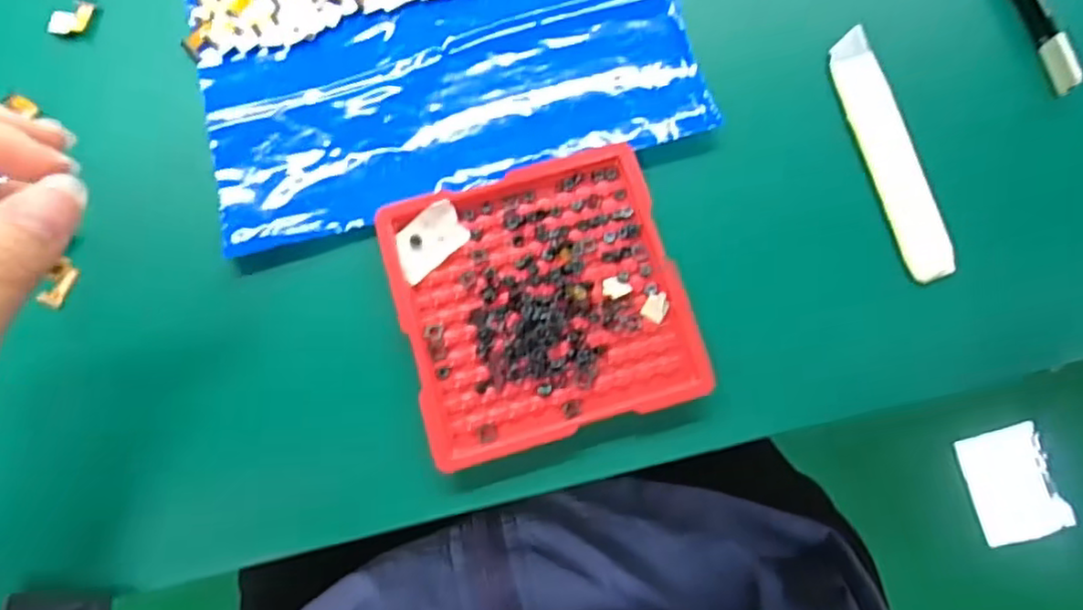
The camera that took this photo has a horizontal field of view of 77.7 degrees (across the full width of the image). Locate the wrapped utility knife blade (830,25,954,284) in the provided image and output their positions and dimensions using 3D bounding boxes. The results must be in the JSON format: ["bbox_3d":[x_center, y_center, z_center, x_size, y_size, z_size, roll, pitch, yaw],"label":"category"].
[{"bbox_3d":[0.134,-0.059,0.258,0.019,0.006,0.101,-14,78,-3],"label":"wrapped utility knife blade"}]

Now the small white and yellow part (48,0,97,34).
[{"bbox_3d":[-0.193,-0.118,0.277,0.010,0.004,0.020,44,81,9],"label":"small white and yellow part"}]

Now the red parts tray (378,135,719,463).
[{"bbox_3d":[-0.001,-0.002,0.247,0.099,0.018,0.098,-16,78,-4],"label":"red parts tray"}]

